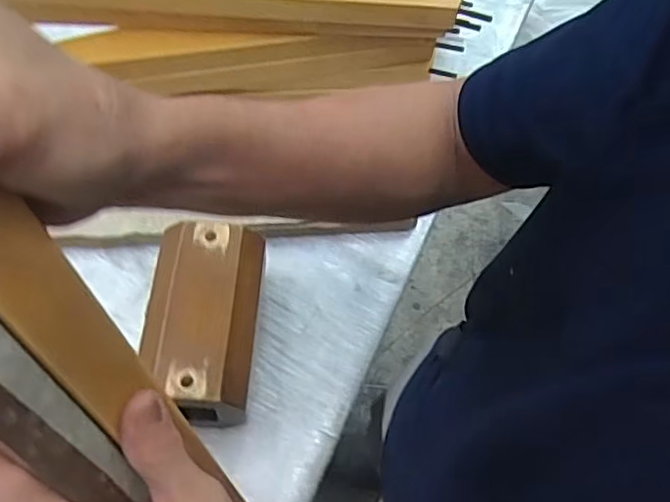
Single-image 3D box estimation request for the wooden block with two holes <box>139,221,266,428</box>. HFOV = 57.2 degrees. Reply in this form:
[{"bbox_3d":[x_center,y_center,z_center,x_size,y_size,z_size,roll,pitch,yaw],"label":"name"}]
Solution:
[{"bbox_3d":[-0.119,0.068,0.568,0.097,0.093,0.170,5,60,-2],"label":"wooden block with two holes"}]

